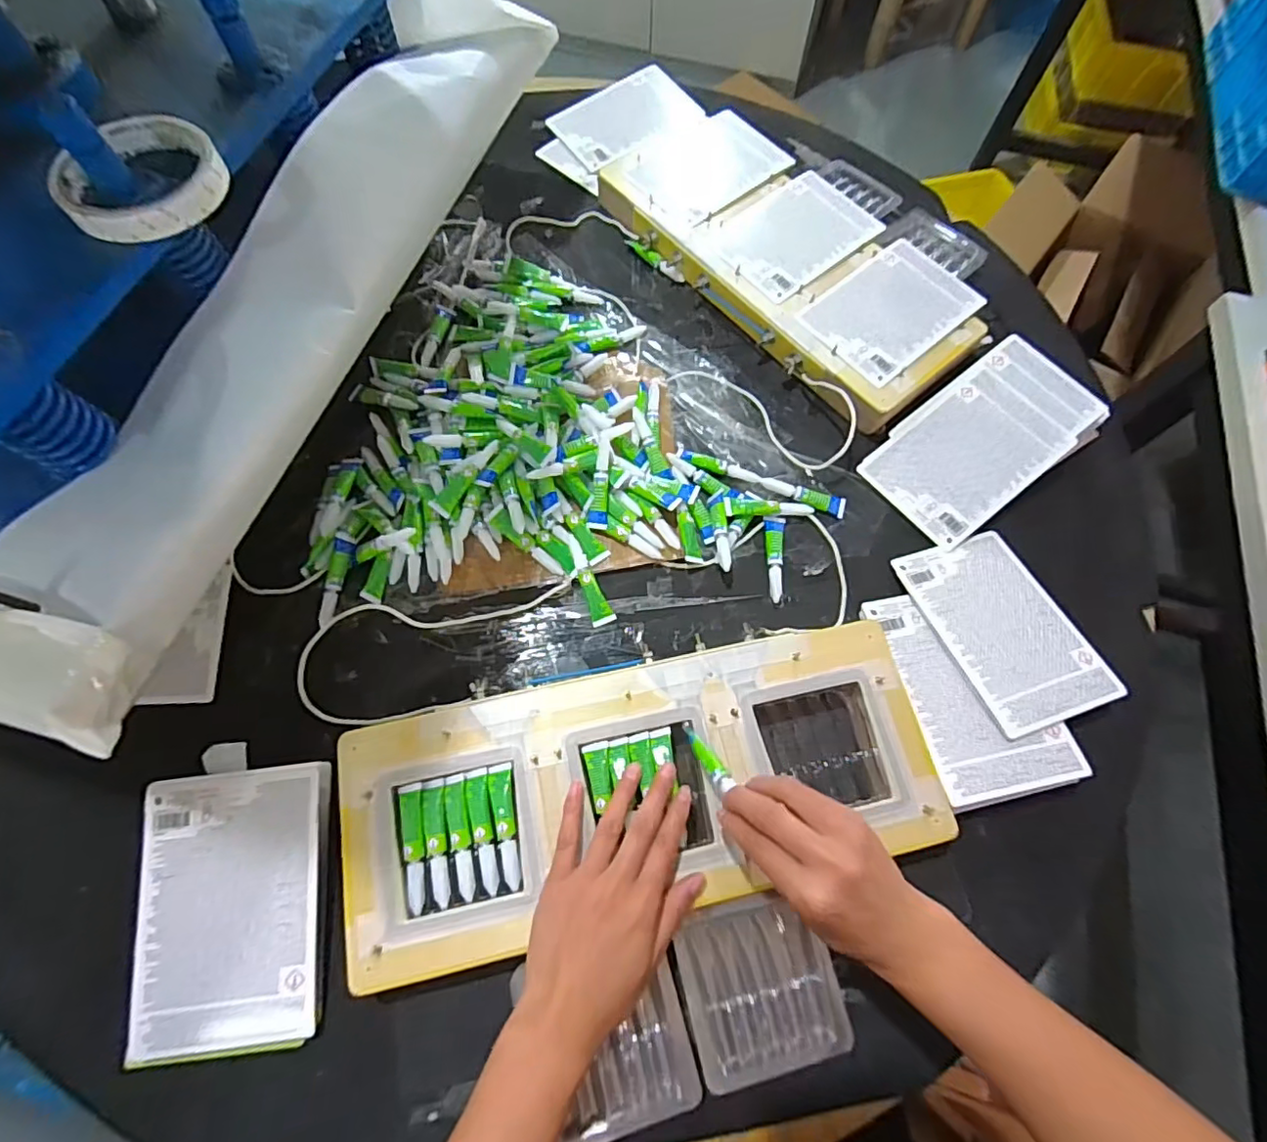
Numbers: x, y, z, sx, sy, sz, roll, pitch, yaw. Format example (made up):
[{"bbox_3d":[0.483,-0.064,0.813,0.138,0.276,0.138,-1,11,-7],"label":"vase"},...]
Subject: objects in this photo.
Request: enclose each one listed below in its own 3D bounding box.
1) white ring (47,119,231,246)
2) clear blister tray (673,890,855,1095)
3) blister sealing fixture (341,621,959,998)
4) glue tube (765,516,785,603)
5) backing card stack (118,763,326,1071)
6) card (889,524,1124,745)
[{"bbox_3d":[-0.293,-0.235,0.346,0.088,0.015,0.090,1,68,-1],"label":"white ring"},{"bbox_3d":[0.087,0.282,0.396,0.102,0.023,0.107,-11,70,-6],"label":"clear blister tray"},{"bbox_3d":[0.009,0.156,0.428,0.421,0.021,0.170,-12,70,-7],"label":"blister sealing fixture"},{"bbox_3d":[0.126,-0.012,0.523,0.017,0.011,0.081,6,70,1],"label":"glue tube"},{"bbox_3d":[-0.275,0.232,0.400,0.117,0.013,0.176,-5,78,-4],"label":"backing card stack"},{"bbox_3d":[0.312,0.046,0.493,0.112,0.011,0.169,-16,60,-10],"label":"card"}]

